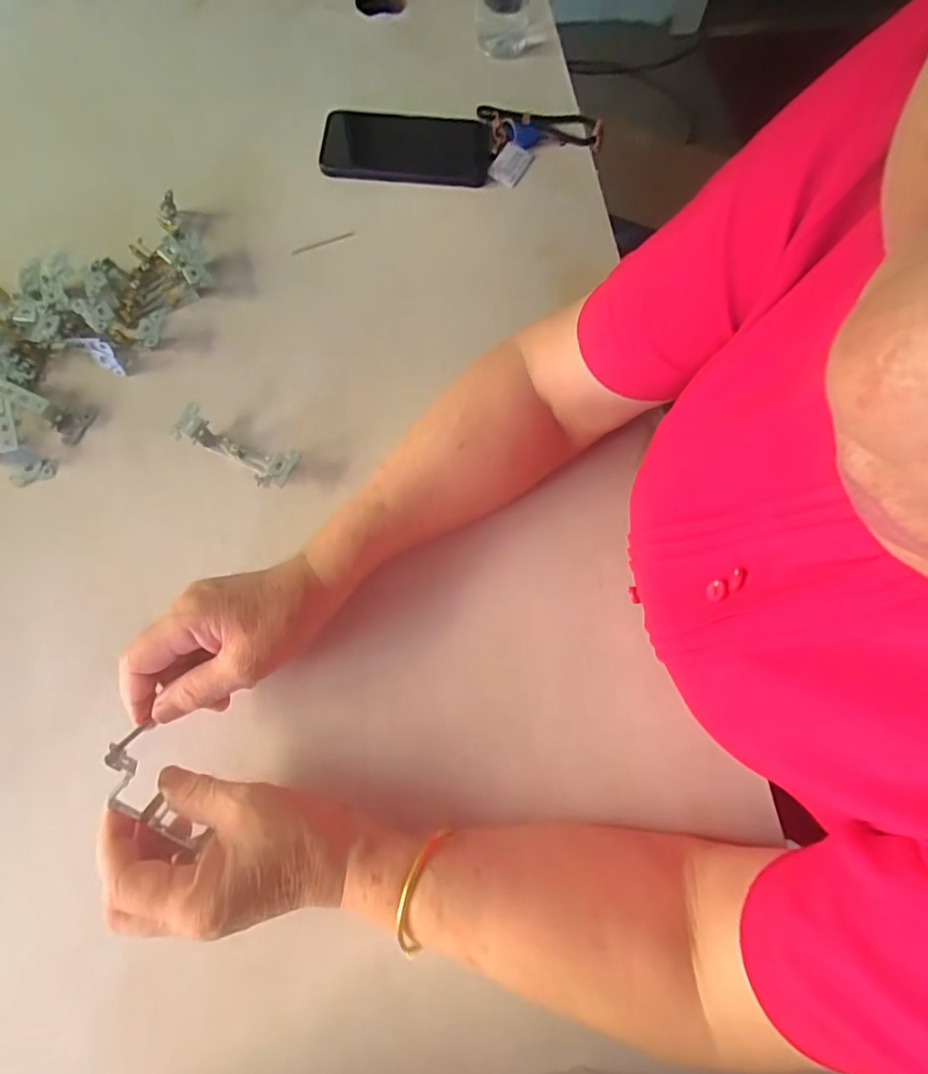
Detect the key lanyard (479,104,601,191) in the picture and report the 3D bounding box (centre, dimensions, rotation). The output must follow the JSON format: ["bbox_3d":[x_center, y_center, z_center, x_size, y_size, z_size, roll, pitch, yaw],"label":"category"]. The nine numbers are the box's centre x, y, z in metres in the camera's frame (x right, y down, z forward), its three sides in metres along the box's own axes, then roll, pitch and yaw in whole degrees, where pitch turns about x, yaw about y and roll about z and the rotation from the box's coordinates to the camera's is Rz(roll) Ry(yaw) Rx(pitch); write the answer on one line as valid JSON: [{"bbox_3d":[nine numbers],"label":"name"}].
[{"bbox_3d":[0.081,-0.405,0.523,0.118,0.016,0.096,-7,74,-3],"label":"key lanyard"}]

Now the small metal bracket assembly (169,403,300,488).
[{"bbox_3d":[-0.180,-0.070,0.413,0.104,0.024,0.032,25,75,6],"label":"small metal bracket assembly"}]

